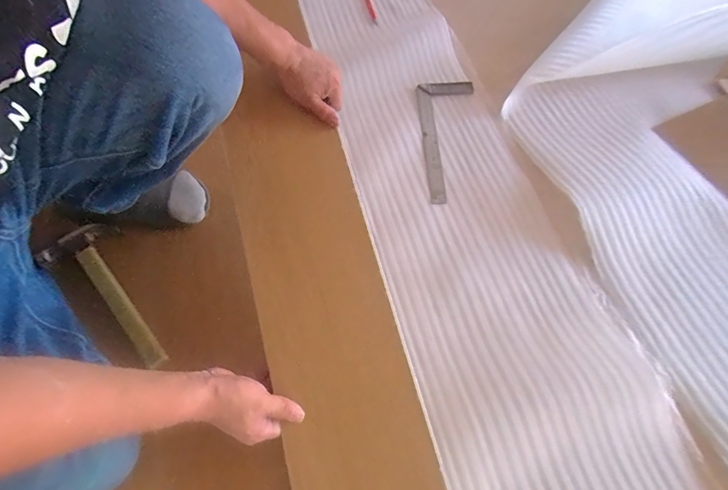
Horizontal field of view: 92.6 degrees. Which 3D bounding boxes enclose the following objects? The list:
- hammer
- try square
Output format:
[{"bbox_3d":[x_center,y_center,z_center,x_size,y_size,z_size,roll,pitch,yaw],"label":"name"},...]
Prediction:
[{"bbox_3d":[-0.413,0.086,0.543,0.092,0.025,0.283,-38,69,-15],"label":"hammer"},{"bbox_3d":[0.167,-0.214,0.696,0.111,0.009,0.304,2,65,3],"label":"try square"}]

